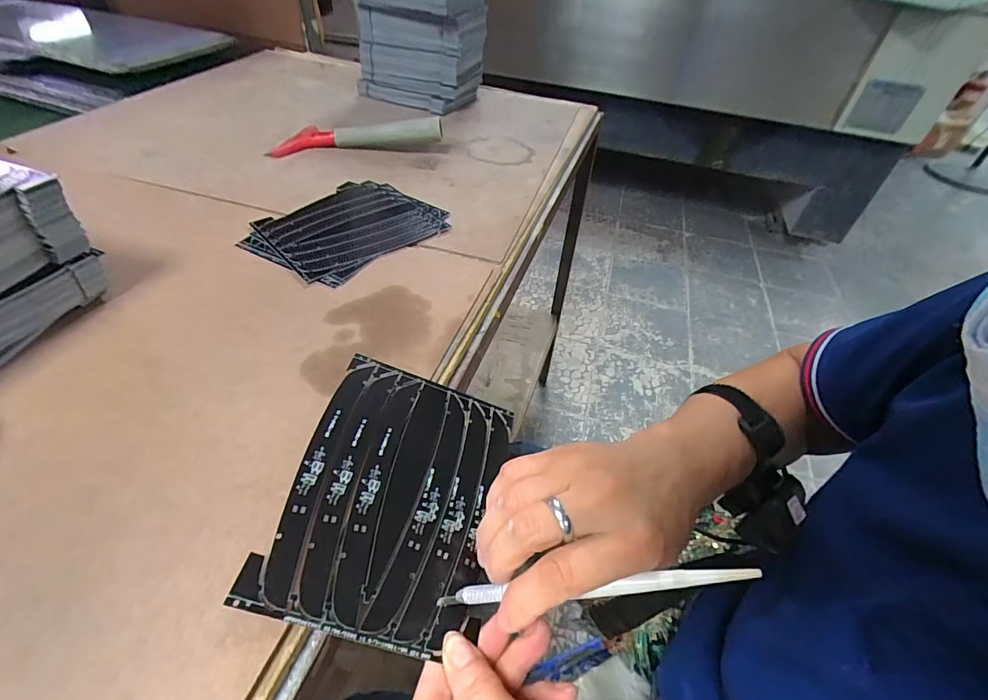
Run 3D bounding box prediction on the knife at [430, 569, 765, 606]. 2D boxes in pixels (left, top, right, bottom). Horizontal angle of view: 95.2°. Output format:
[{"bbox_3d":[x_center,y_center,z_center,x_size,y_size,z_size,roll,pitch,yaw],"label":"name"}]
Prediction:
[{"bbox_3d":[0.042,0.110,0.210,0.148,0.006,0.009,-13,42,16],"label":"knife"}]

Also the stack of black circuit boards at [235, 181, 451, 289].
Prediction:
[{"bbox_3d":[-0.147,-0.127,0.466,0.145,0.006,0.174,28,48,21],"label":"stack of black circuit boards"}]

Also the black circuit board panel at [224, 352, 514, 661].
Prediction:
[{"bbox_3d":[-0.055,0.080,0.267,0.117,0.004,0.158,21,45,-9],"label":"black circuit board panel"}]

